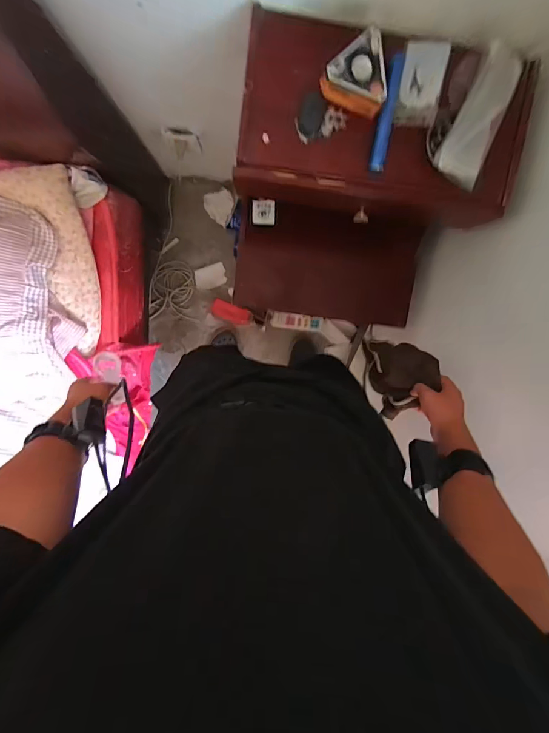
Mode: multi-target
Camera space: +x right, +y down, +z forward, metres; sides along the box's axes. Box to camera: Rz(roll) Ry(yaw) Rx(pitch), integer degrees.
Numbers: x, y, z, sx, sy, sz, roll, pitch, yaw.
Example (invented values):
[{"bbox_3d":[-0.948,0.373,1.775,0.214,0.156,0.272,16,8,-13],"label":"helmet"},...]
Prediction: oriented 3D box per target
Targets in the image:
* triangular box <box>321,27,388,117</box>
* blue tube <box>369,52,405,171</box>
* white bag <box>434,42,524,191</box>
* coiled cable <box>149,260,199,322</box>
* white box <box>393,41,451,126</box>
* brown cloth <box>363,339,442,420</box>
[{"bbox_3d":[0.108,-0.400,0.479,0.083,0.039,0.087,-2,97,-2],"label":"triangular box"},{"bbox_3d":[0.163,-0.364,0.497,0.022,0.016,0.149,10,96,-3],"label":"blue tube"},{"bbox_3d":[0.298,-0.357,0.491,0.069,0.019,0.188,25,95,-5],"label":"white bag"},{"bbox_3d":[-0.350,-0.264,1.197,0.147,0.032,0.196,6,96,-3],"label":"coiled cable"},{"bbox_3d":[0.211,-0.405,0.497,0.058,0.017,0.104,9,96,-3],"label":"white box"},{"bbox_3d":[0.231,0.025,0.648,0.098,0.121,0.132,4,96,-3],"label":"brown cloth"}]

